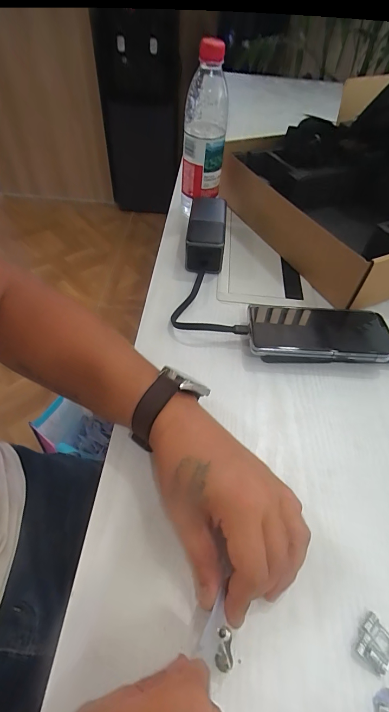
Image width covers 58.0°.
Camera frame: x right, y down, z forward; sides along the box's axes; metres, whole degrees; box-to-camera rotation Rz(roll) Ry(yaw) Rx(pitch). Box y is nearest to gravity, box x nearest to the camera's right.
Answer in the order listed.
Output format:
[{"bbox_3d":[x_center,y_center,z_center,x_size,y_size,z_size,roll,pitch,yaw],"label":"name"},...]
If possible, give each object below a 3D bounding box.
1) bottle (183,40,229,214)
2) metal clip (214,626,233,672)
[{"bbox_3d":[0.013,-0.299,0.486,0.058,0.210,0.073,2,51,-1],"label":"bottle"},{"bbox_3d":[0.019,0.195,0.233,0.011,0.007,0.032,1,91,-2],"label":"metal clip"}]

